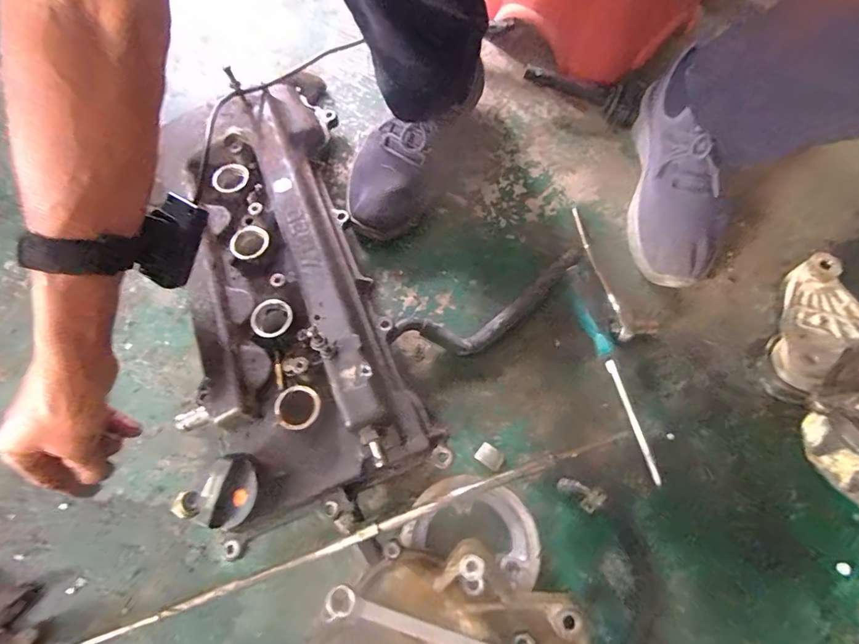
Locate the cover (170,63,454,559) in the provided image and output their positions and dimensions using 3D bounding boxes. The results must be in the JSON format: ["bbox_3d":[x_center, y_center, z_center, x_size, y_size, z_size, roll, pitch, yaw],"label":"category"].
[{"bbox_3d":[-0.150,-0.042,0.448,0.192,0.111,0.490,-17,71,-6],"label":"cover"}]

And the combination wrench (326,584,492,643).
[{"bbox_3d":[0.002,0.233,0.338,0.164,0.014,0.024,16,71,6],"label":"combination wrench"}]

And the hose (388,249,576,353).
[{"bbox_3d":[0.071,-0.012,0.482,0.232,0.026,0.058,-26,72,-9],"label":"hose"}]

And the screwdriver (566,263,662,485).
[{"bbox_3d":[0.186,0.046,0.461,0.021,0.025,0.230,-16,71,-6],"label":"screwdriver"}]

